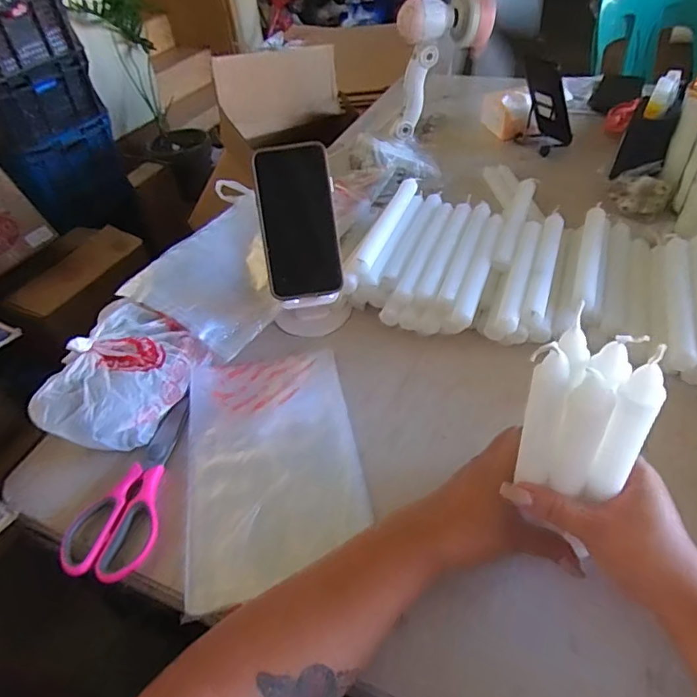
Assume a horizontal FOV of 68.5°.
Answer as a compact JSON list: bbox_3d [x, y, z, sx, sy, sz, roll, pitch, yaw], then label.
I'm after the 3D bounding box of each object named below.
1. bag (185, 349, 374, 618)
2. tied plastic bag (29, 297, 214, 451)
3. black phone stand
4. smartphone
[{"bbox_3d":[-0.071,0.099,0.474,0.151,0.012,0.240,-11,45,-4],"label":"bag"},{"bbox_3d":[-0.225,0.034,0.503,0.103,0.071,0.148,13,48,19],"label":"tied plastic bag"},{"bbox_3d":[0.304,-0.386,0.831,0.082,0.149,0.058,37,84,35],"label":"black phone stand"},{"bbox_3d":[-0.053,-0.135,0.542,0.078,0.158,0.014,-8,2,-2],"label":"smartphone"}]

